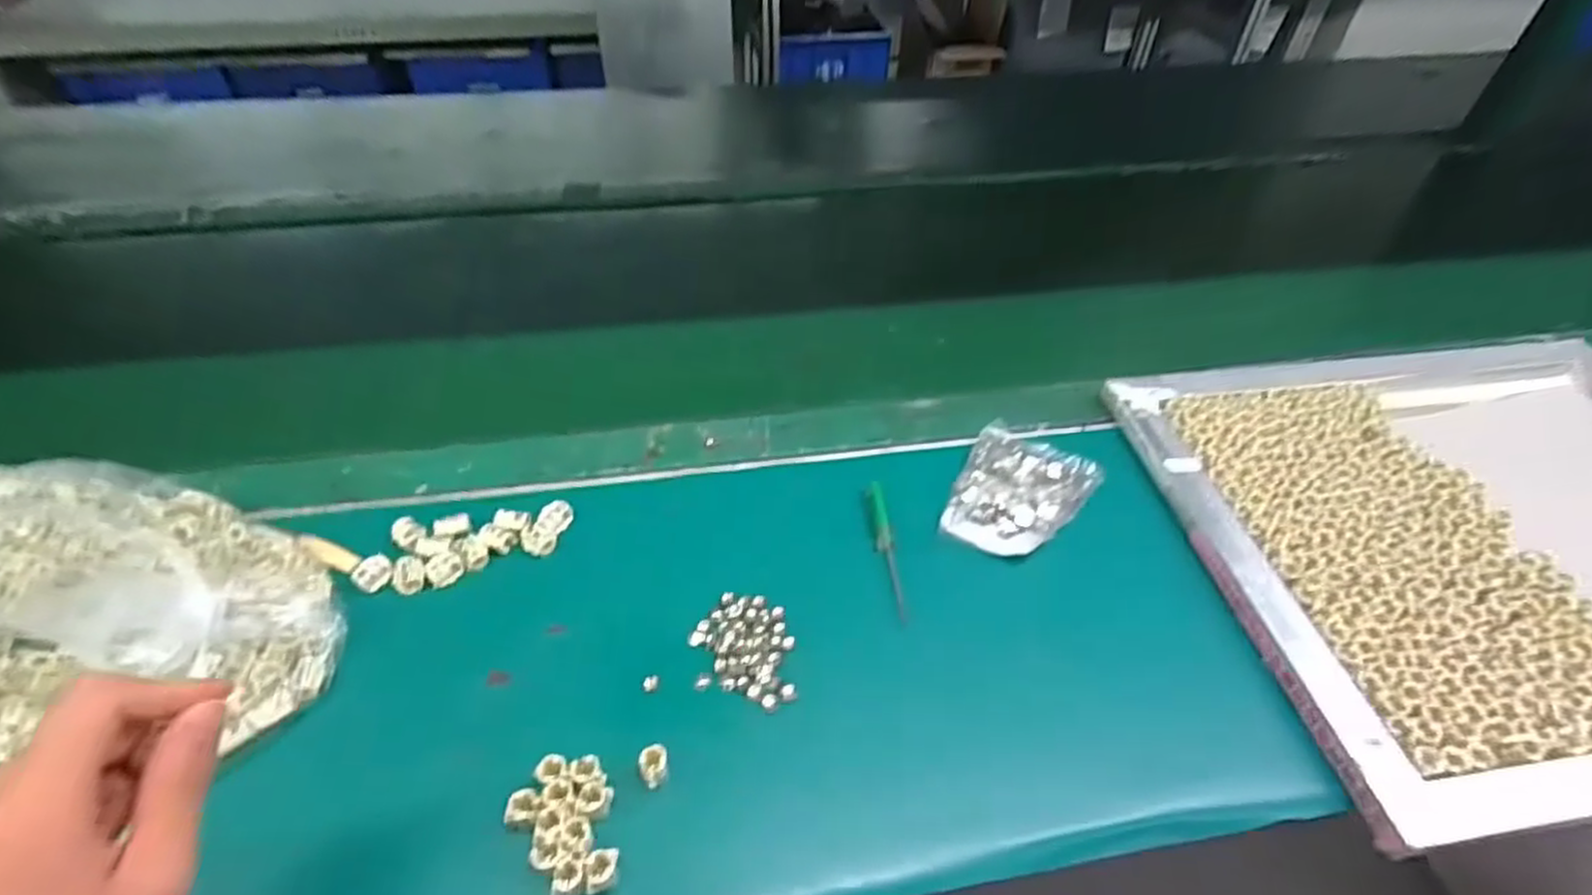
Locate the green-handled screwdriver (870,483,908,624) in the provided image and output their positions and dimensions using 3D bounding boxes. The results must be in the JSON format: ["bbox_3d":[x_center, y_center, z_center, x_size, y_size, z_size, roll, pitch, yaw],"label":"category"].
[{"bbox_3d":[0.065,0.071,0.534,0.012,0.014,0.116,-4,46,-5],"label":"green-handled screwdriver"}]

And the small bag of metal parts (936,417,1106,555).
[{"bbox_3d":[0.172,0.035,0.566,0.093,0.017,0.119,21,49,19],"label":"small bag of metal parts"}]

